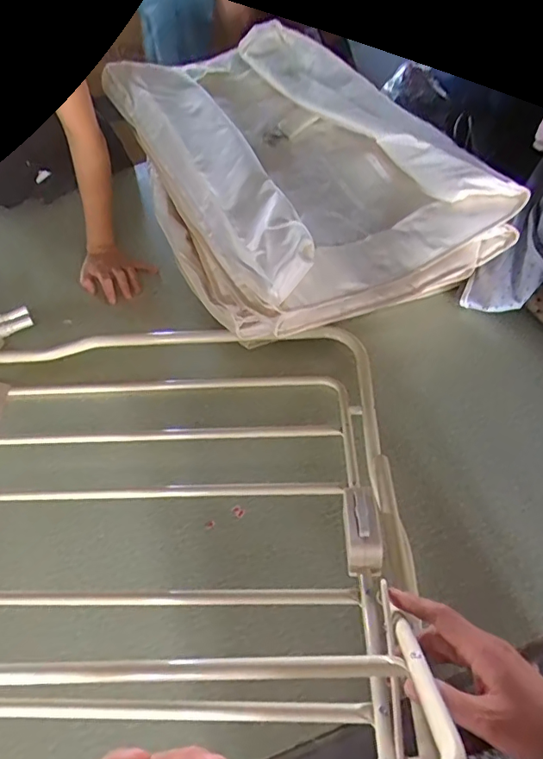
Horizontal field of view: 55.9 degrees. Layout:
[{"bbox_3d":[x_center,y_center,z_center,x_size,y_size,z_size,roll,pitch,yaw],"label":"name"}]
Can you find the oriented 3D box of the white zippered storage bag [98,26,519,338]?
[{"bbox_3d":[0.013,-0.372,0.892,0.437,0.164,0.708,-19,52,-10],"label":"white zippered storage bag"}]

